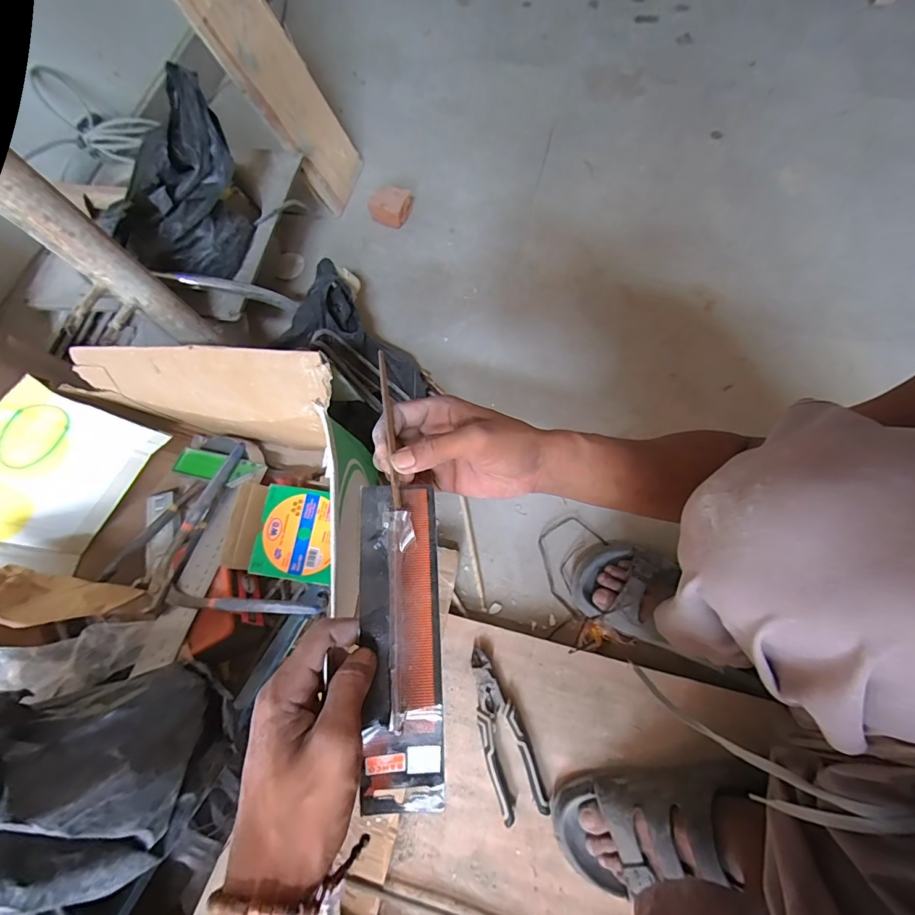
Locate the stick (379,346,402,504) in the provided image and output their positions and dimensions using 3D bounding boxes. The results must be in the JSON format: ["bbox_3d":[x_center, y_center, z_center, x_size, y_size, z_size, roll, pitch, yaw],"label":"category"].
[{"bbox_3d":[-0.049,-0.022,0.301,0.006,0.004,0.116,-8,78,-1],"label":"stick"}]

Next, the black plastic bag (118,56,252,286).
[{"bbox_3d":[-0.361,-0.342,0.550,0.123,0.171,0.179,19,73,8],"label":"black plastic bag"}]

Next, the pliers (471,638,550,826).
[{"bbox_3d":[0.052,0.334,0.521,0.054,0.026,0.188,-18,71,-4],"label":"pliers"}]

